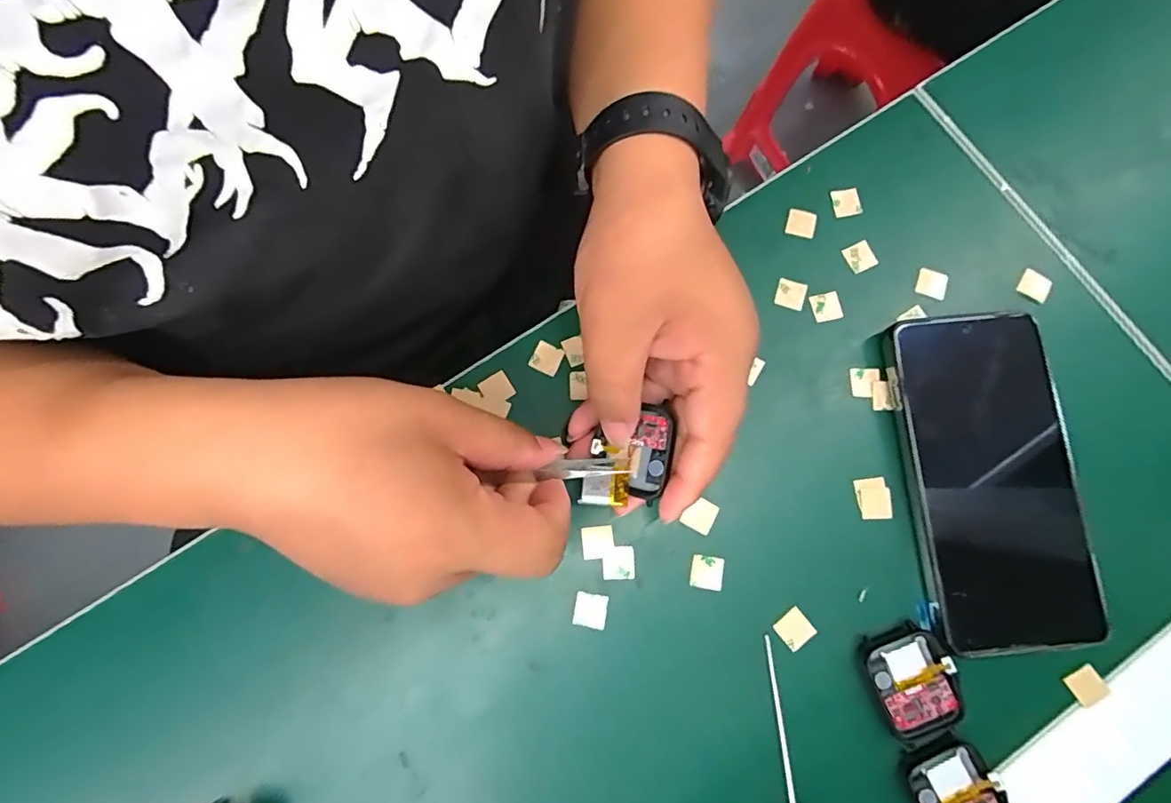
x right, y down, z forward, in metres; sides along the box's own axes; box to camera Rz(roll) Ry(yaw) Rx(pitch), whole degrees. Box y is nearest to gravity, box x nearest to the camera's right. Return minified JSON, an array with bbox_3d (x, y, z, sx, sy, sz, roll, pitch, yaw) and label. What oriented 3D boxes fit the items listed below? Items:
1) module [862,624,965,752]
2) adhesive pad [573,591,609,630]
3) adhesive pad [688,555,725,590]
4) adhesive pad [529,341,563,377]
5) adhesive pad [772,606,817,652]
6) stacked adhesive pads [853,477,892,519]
[{"bbox_3d":[0.152,0.131,0.253,0.036,0.007,0.047,-19,77,-4],"label":"module"},{"bbox_3d":[0.003,0.101,0.265,0.016,0.004,0.015,10,77,3],"label":"adhesive pad"},{"bbox_3d":[0.060,0.084,0.268,0.016,0.004,0.015,9,77,2],"label":"adhesive pad"},{"bbox_3d":[-0.021,-0.023,0.290,0.015,0.004,0.015,23,78,6],"label":"adhesive pad"},{"bbox_3d":[0.101,0.110,0.263,0.015,0.004,0.016,-38,79,-8],"label":"adhesive pad"},{"bbox_3d":[0.145,0.048,0.274,0.016,0.004,0.020,-7,77,-1],"label":"stacked adhesive pads"}]

